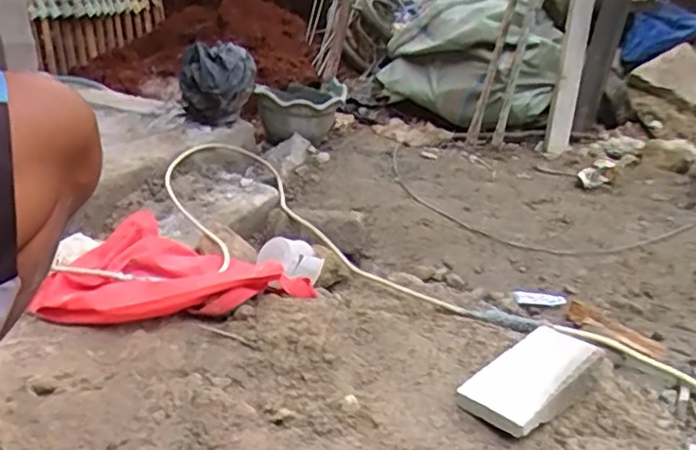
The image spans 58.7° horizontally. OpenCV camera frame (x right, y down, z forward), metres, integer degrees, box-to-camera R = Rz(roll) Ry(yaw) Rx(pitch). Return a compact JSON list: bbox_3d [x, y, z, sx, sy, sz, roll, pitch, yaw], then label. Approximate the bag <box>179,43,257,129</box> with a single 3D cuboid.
[{"bbox_3d":[-0.315,-0.337,1.511,0.177,0.193,0.137,-5,28,-11],"label":"bag"}]

